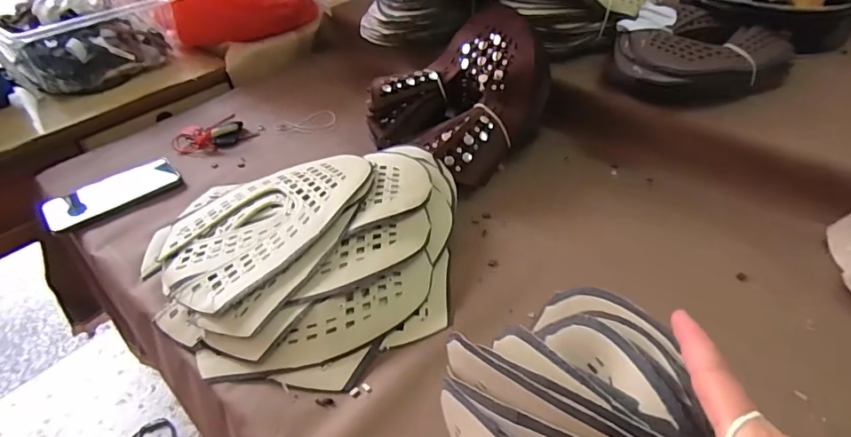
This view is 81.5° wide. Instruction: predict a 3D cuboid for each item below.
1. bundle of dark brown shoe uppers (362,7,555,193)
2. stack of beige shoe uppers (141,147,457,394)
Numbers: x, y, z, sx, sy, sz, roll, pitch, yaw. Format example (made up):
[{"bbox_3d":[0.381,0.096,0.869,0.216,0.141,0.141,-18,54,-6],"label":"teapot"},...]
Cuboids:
[{"bbox_3d":[0.049,-0.186,0.696,0.200,0.154,0.222,26,49,30],"label":"bundle of dark brown shoe uppers"},{"bbox_3d":[-0.153,0.030,0.554,0.359,0.065,0.301,1,41,6],"label":"stack of beige shoe uppers"}]

